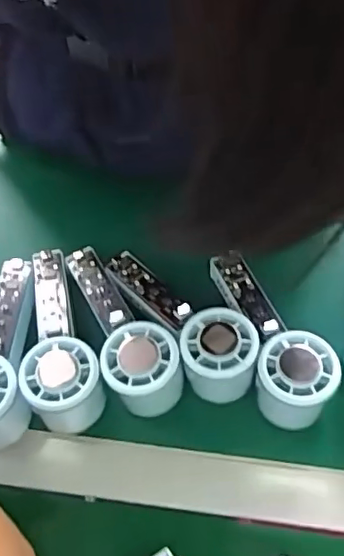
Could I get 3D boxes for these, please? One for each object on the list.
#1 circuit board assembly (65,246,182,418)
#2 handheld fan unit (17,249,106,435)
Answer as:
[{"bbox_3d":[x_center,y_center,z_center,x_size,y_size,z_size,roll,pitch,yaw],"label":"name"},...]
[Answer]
[{"bbox_3d":[-0.042,0.033,0.446,0.052,0.048,0.150,-24,63,-10],"label":"circuit board assembly"},{"bbox_3d":[-0.091,0.045,0.446,0.054,0.058,0.154,-14,62,-5],"label":"handheld fan unit"}]

